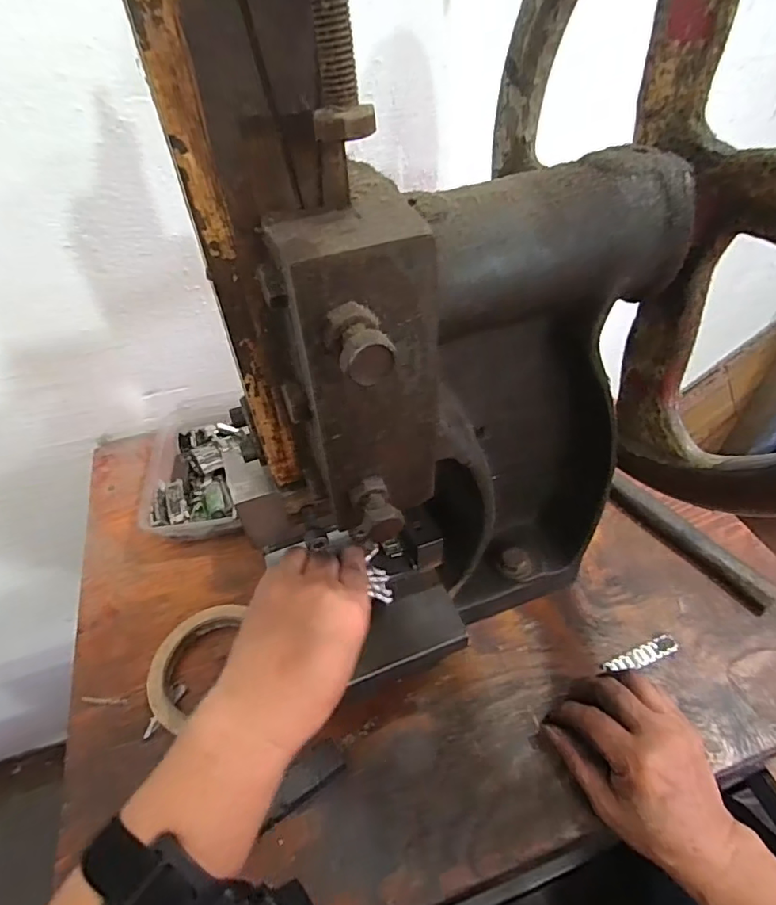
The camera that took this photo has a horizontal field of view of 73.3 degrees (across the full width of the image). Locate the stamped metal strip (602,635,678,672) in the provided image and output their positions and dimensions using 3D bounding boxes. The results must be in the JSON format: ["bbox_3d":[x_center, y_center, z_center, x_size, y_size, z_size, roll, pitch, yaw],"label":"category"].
[{"bbox_3d":[0.199,0.160,0.410,0.063,0.004,0.015,-16,47,-11],"label":"stamped metal strip"}]

